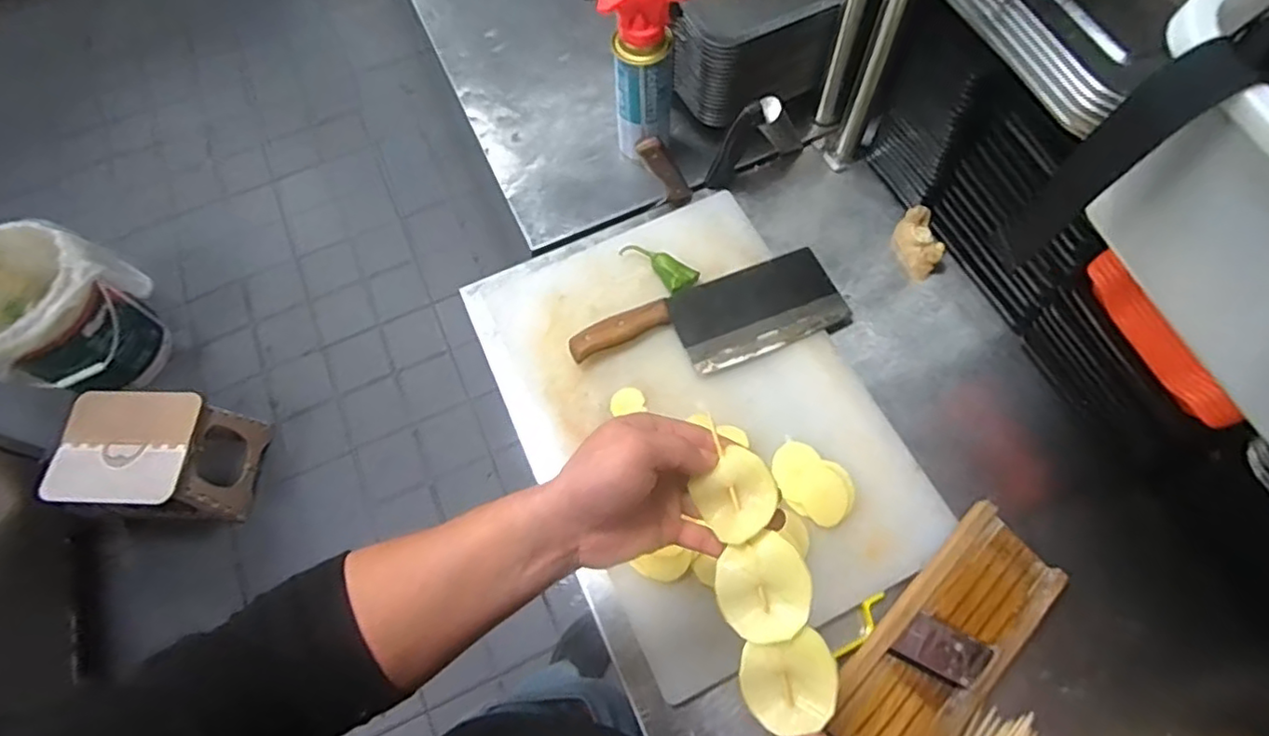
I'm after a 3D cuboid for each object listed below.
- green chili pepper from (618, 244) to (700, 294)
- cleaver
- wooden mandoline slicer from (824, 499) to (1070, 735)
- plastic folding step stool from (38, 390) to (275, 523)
[{"bbox_3d":[0.025,-0.113,0.748,0.097,0.031,0.035,28,71,14],"label":"green chili pepper"},{"bbox_3d":[0.088,-0.049,0.713,0.300,0.032,0.106,-23,68,-8],"label":"cleaver"},{"bbox_3d":[0.275,0.252,0.582,0.108,0.025,0.261,45,74,5],"label":"wooden mandoline slicer"},{"bbox_3d":[-1.021,0.203,1.413,0.282,0.266,0.245,4,67,4],"label":"plastic folding step stool"}]

